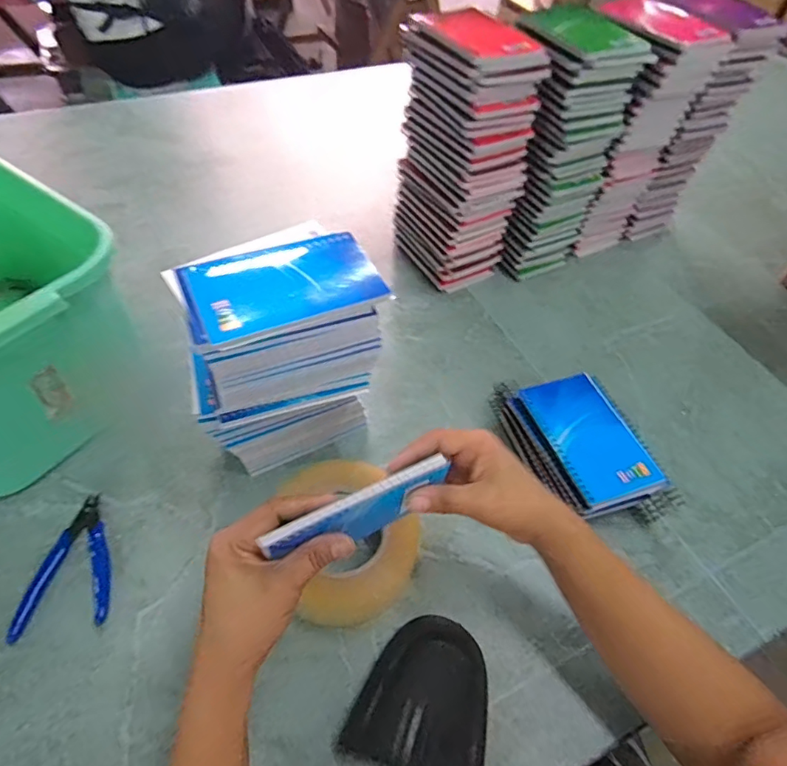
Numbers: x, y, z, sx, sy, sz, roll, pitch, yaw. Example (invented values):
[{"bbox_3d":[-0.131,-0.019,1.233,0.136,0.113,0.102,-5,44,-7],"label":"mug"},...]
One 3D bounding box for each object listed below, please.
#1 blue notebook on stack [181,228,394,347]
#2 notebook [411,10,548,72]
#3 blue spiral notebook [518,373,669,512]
[{"bbox_3d":[-0.078,-0.073,0.374,0.130,0.011,0.085,-17,56,-18],"label":"blue notebook on stack"},{"bbox_3d":[0.085,-0.350,0.517,0.090,0.014,0.119,-18,56,-18],"label":"notebook"},{"bbox_3d":[0.188,0.050,0.488,0.083,0.010,0.131,-15,55,-16],"label":"blue spiral notebook"}]

